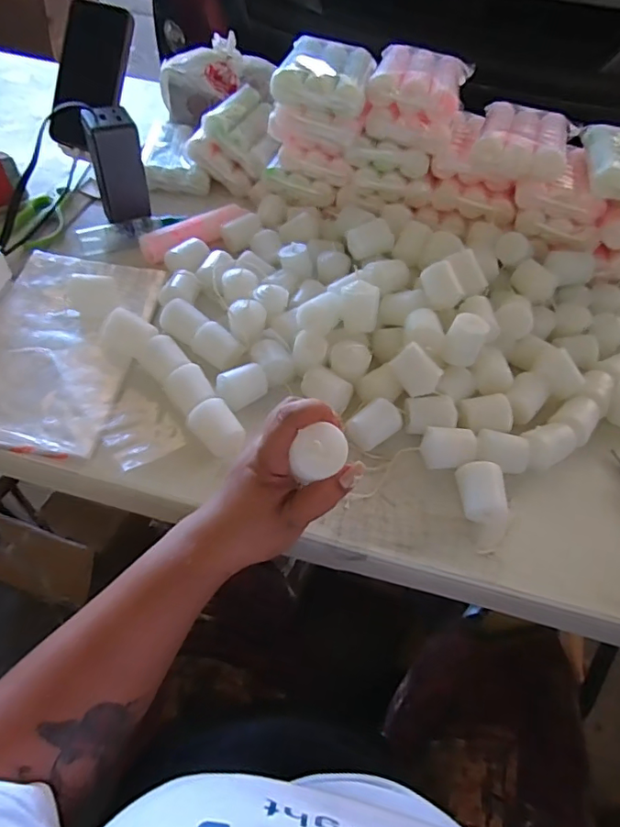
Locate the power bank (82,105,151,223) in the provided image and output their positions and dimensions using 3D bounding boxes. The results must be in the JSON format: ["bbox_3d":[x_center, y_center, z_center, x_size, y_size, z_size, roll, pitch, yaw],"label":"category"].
[{"bbox_3d":[-0.224,-0.287,0.598,0.056,0.108,0.043,-15,56,-16],"label":"power bank"}]

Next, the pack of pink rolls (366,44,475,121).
[{"bbox_3d":[0.136,-0.408,0.613,0.105,0.034,0.155,18,54,8],"label":"pack of pink rolls"}]

